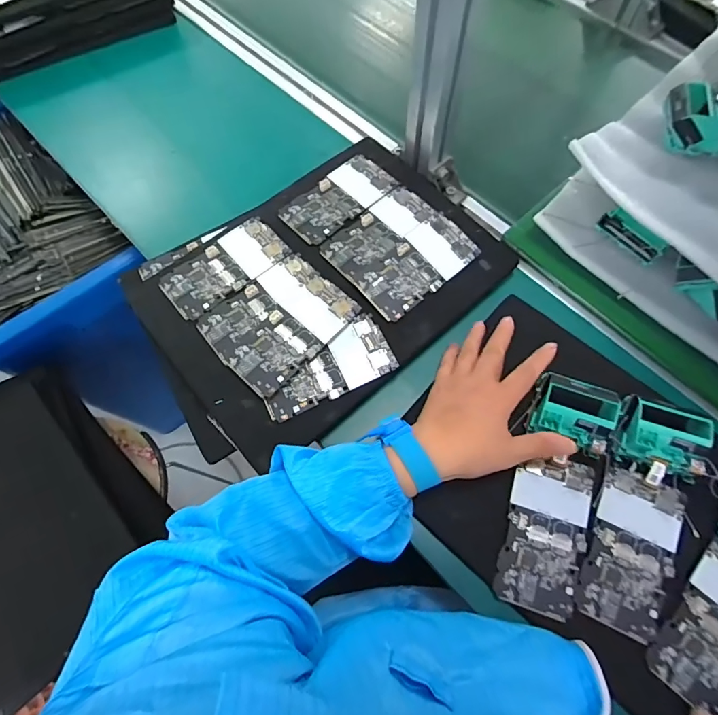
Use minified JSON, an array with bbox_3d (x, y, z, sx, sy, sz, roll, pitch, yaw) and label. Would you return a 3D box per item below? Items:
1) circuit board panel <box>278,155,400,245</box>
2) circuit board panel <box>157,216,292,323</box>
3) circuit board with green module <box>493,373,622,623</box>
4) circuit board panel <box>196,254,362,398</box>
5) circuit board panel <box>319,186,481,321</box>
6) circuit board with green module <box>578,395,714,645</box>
[{"bbox_3d":[-0.023,-0.182,0.491,0.067,0.009,0.128,42,75,16],"label":"circuit board panel"},{"bbox_3d":[-0.143,-0.098,0.460,0.129,0.004,0.067,-39,73,-13],"label":"circuit board panel"},{"bbox_3d":[0.176,0.119,0.385,0.068,0.033,0.197,16,83,7],"label":"circuit board with green module"},{"bbox_3d":[-0.081,-0.039,0.430,0.108,0.006,0.128,43,75,16],"label":"circuit board panel"},{"bbox_3d":[0.043,-0.118,0.460,0.129,0.007,0.120,-40,73,-14],"label":"circuit board panel"},{"bbox_3d":[0.249,0.133,0.367,0.071,0.036,0.189,18,69,8],"label":"circuit board with green module"}]

